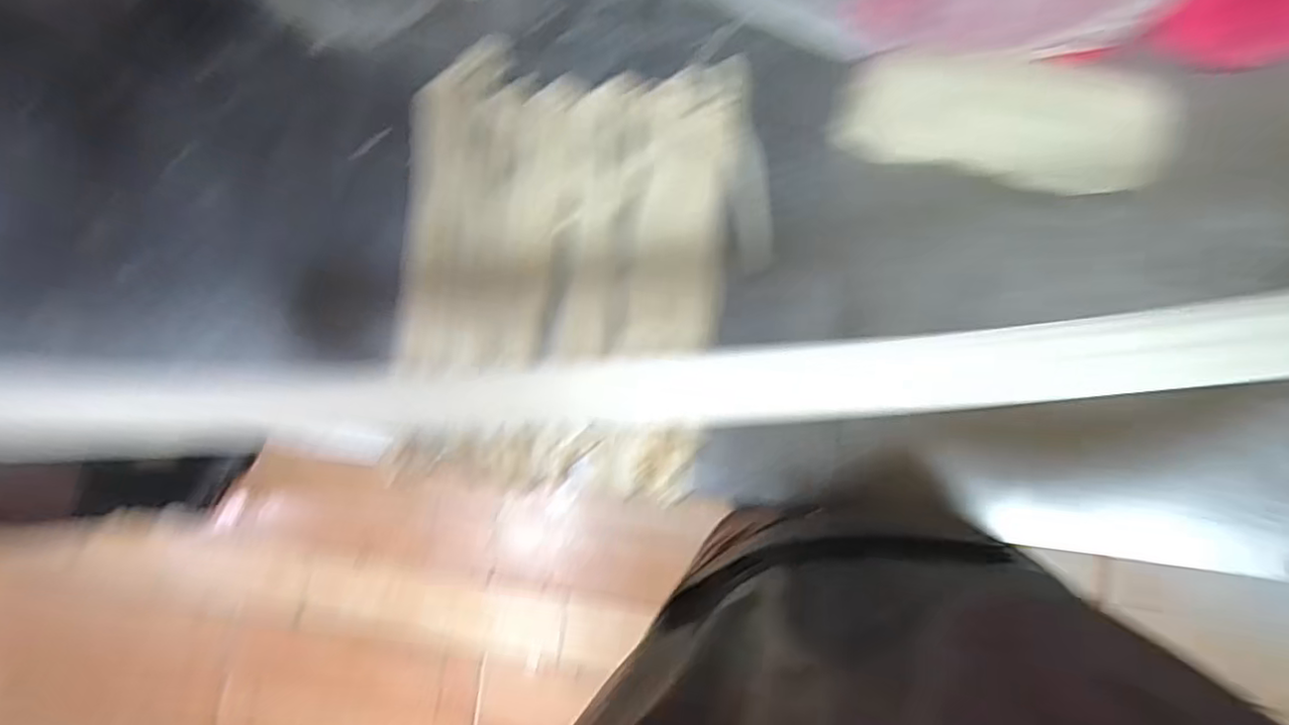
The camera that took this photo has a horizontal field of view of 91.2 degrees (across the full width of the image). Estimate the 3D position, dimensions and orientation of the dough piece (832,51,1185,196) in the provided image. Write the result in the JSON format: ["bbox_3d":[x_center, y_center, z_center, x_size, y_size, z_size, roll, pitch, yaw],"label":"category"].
[{"bbox_3d":[0.275,-0.185,0.486,0.233,0.040,0.082,11,90,8],"label":"dough piece"}]

